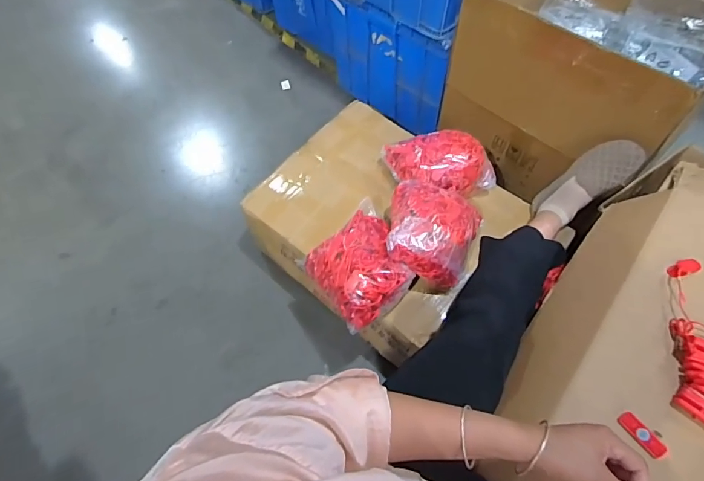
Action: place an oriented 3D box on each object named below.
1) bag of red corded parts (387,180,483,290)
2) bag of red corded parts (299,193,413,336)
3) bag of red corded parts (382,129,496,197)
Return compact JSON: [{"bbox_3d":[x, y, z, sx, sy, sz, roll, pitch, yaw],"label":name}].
[{"bbox_3d":[0.160,-0.020,0.858,0.182,0.126,0.190,15,62,11],"label":"bag of red corded parts"},{"bbox_3d":[0.016,0.050,0.863,0.187,0.117,0.219,-28,62,-13],"label":"bag of red corded parts"},{"bbox_3d":[0.203,-0.172,0.975,0.224,0.109,0.163,-14,60,-5],"label":"bag of red corded parts"}]

